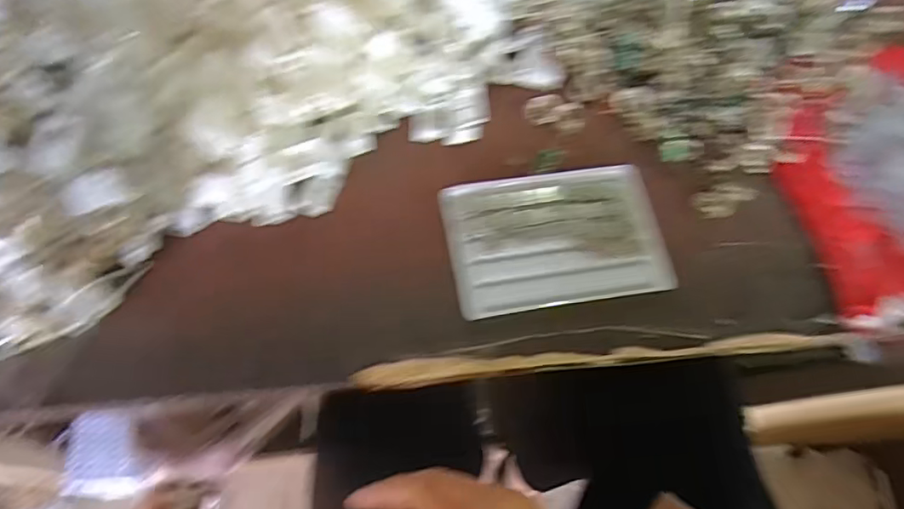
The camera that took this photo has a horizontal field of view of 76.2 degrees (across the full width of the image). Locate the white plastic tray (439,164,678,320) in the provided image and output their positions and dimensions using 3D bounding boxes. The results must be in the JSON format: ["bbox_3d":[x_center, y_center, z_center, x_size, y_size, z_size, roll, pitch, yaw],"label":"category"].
[{"bbox_3d":[0.067,-0.012,0.375,0.137,0.010,0.092,-9,69,-5],"label":"white plastic tray"}]

